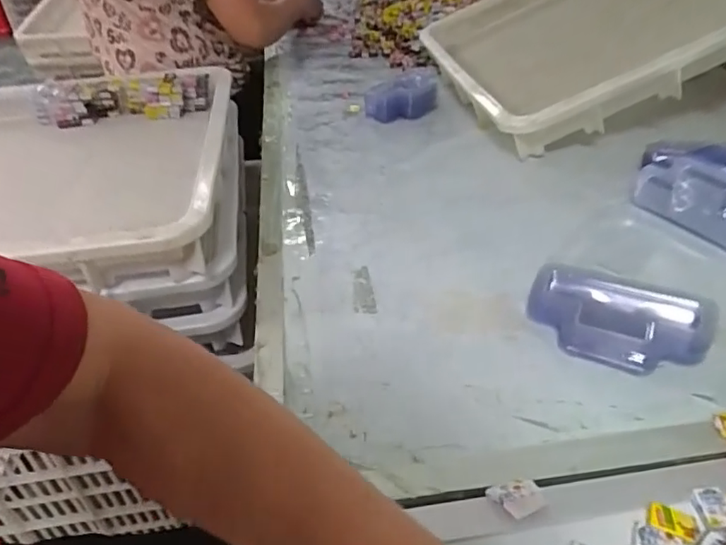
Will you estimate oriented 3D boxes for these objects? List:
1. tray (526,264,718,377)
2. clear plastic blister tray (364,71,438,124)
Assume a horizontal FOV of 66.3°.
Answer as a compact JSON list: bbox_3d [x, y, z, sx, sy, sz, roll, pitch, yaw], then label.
[{"bbox_3d":[0.209,0.040,0.464,0.138,0.043,0.072,16,42,23],"label":"tray"},{"bbox_3d":[0.063,-0.276,0.878,0.116,0.048,0.068,-23,42,-23],"label":"clear plastic blister tray"}]

